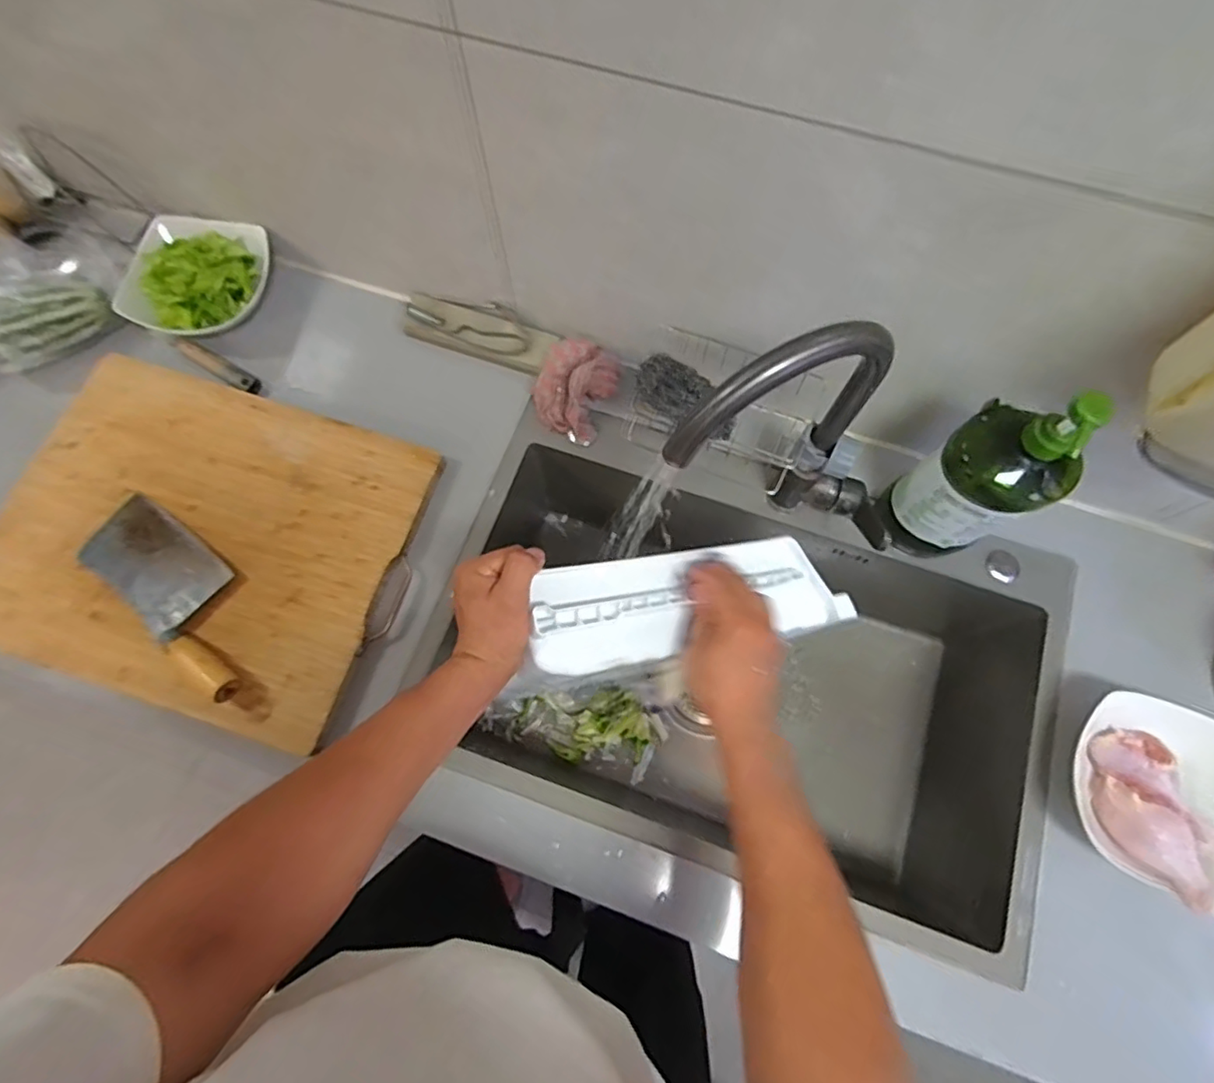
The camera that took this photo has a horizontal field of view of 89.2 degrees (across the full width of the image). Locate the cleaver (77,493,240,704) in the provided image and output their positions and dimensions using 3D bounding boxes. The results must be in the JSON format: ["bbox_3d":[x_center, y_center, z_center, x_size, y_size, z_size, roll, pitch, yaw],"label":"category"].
[{"bbox_3d":[-0.465,0.051,0.661,0.262,0.026,0.100,37,75,13],"label":"cleaver"}]

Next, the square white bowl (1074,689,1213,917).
[{"bbox_3d":[0.544,0.247,0.607,0.142,0.072,0.187,14,73,4],"label":"square white bowl"}]

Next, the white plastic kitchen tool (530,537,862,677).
[{"bbox_3d":[0.085,0.054,0.564,0.311,0.015,0.093,-7,85,-23],"label":"white plastic kitchen tool"}]

